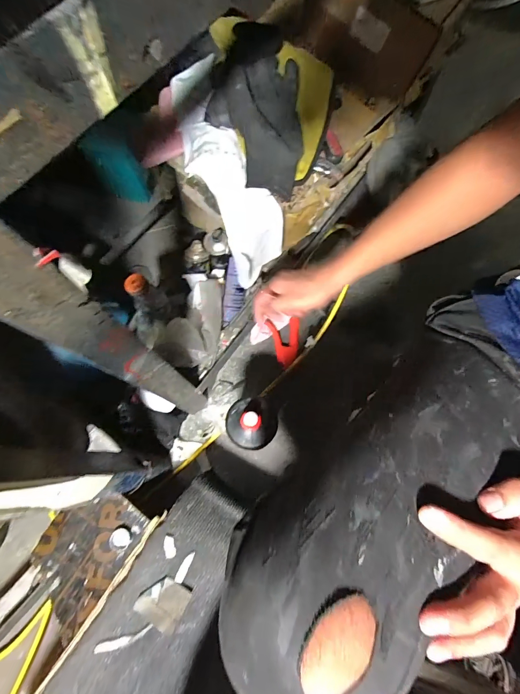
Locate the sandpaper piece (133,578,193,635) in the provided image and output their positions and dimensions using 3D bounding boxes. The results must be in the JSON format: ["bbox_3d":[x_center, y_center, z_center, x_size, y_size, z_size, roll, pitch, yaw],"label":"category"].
[{"bbox_3d":[-0.139,0.362,0.455,0.067,0.021,0.055,22,72,7],"label":"sandpaper piece"}]

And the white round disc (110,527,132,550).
[{"bbox_3d":[-0.216,0.296,0.497,0.030,0.011,0.027,36,76,13],"label":"white round disc"}]

